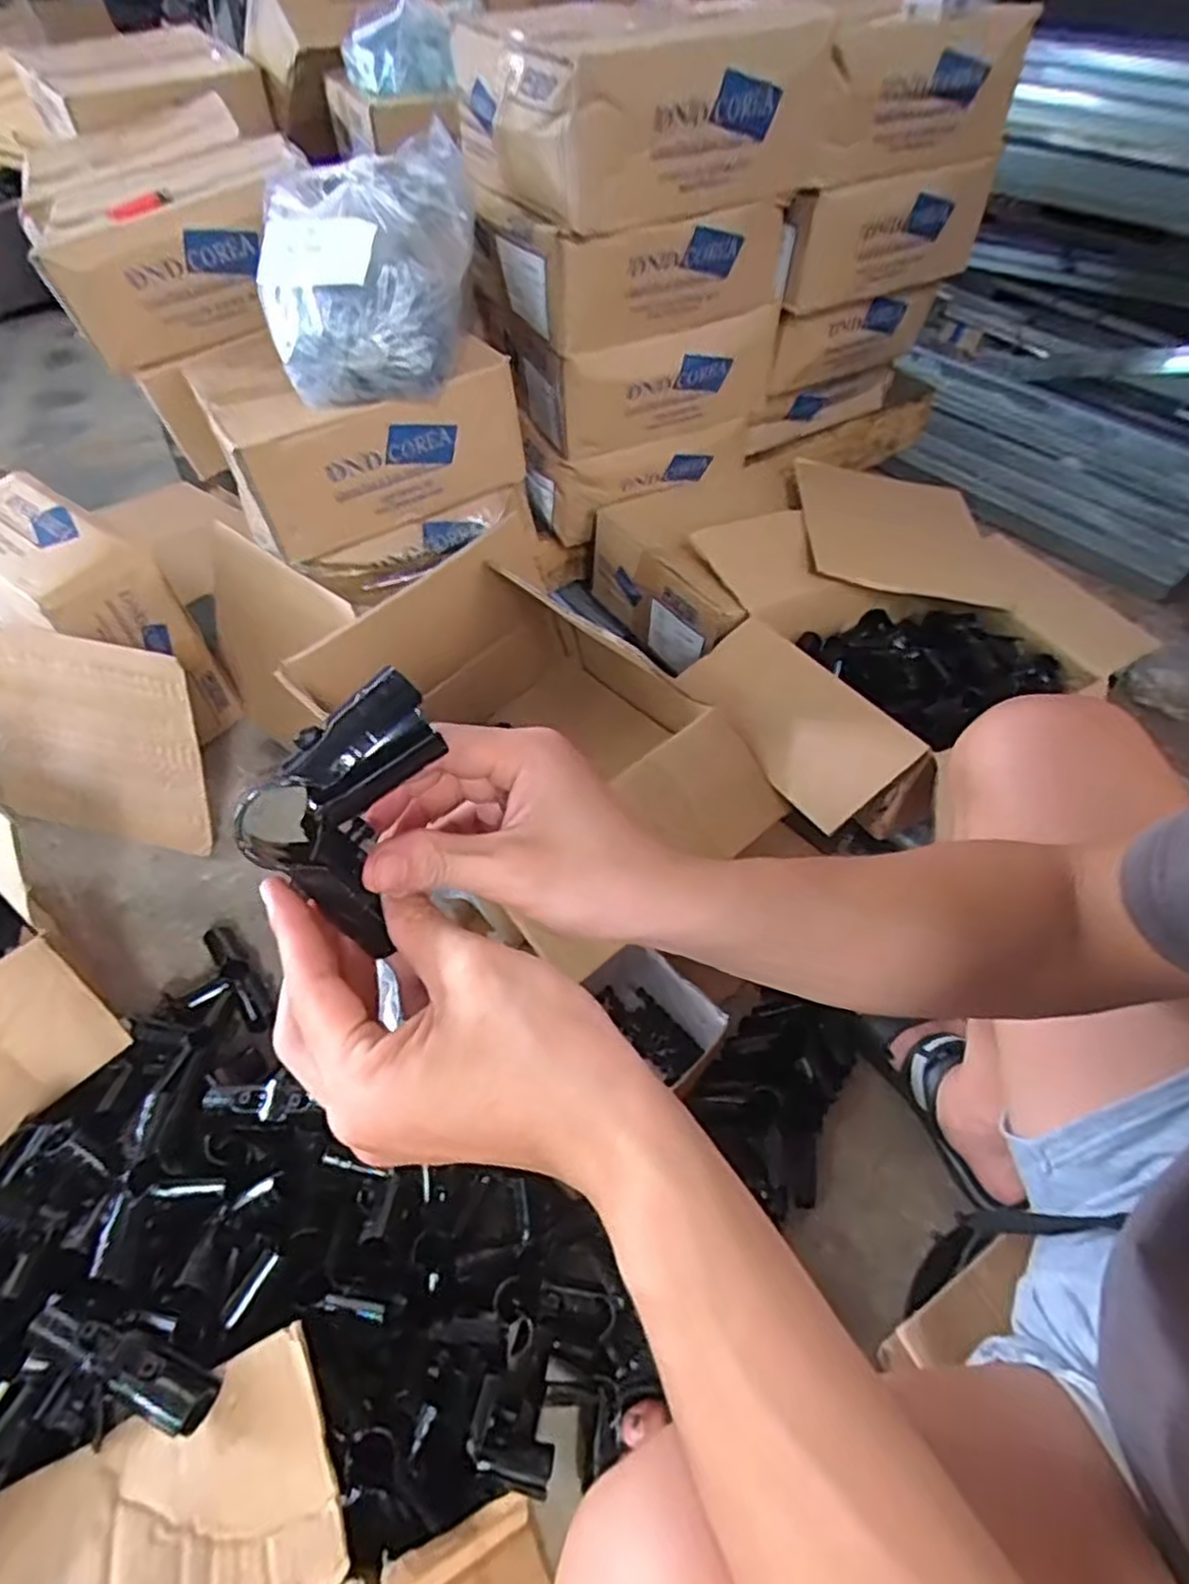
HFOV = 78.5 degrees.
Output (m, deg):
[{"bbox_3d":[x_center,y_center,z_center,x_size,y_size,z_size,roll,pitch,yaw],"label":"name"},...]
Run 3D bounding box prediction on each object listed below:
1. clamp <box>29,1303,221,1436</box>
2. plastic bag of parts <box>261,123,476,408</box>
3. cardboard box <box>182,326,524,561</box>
[{"bbox_3d":[-0.312,0.376,0.480,0.136,0.038,0.032,16,52,12],"label":"clamp"},{"bbox_3d":[-0.233,-0.545,0.766,0.219,0.159,0.221,-9,51,-8],"label":"plastic bag of parts"},{"bbox_3d":[-0.297,-0.469,0.909,0.325,0.155,0.290,-24,55,-19],"label":"cardboard box"}]

